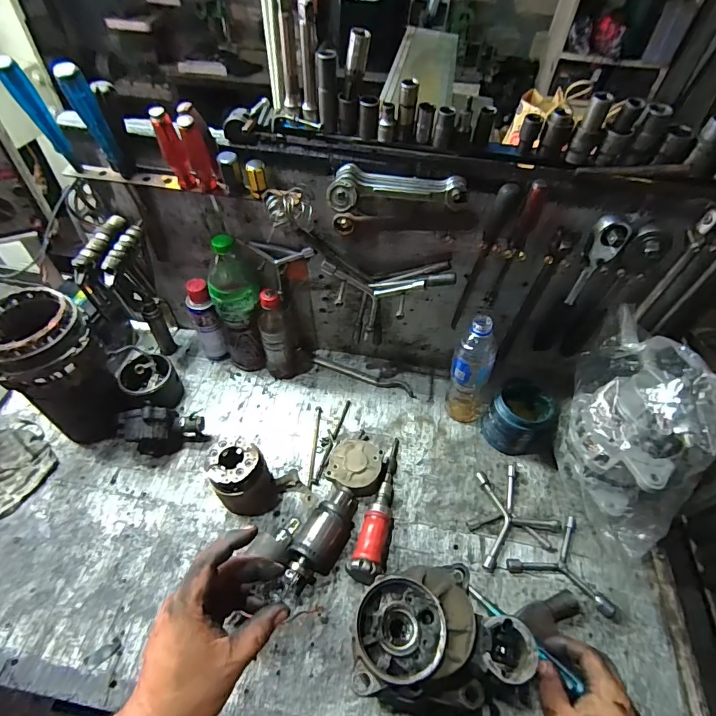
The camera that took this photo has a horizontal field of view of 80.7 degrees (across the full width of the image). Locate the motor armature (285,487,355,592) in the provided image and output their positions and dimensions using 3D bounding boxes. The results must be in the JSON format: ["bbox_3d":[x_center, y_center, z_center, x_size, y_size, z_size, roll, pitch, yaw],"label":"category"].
[{"bbox_3d":[-0.050,0.253,0.595,0.051,0.050,0.146,24,55,17],"label":"motor armature"}]

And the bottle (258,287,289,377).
[{"bbox_3d":[-0.144,-0.039,0.733,0.053,0.192,0.058,-12,53,-11],"label":"bottle"}]

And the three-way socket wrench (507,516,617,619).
[{"bbox_3d":[0.294,0.304,0.582,0.127,0.015,0.119,-24,56,-19],"label":"three-way socket wrench"}]

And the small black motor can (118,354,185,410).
[{"bbox_3d":[-0.355,0.045,0.736,0.091,0.074,0.084,1,51,-1],"label":"small black motor can"}]

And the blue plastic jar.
[{"bbox_3d":[0.263,0.096,0.697,0.087,0.099,0.086,1,51,-1],"label":"blue plastic jar"}]

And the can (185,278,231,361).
[{"bbox_3d":[-0.270,-0.057,0.756,0.044,0.176,0.045,-25,56,-20],"label":"can"}]

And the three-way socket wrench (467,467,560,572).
[{"bbox_3d":[0.225,0.232,0.633,0.128,0.023,0.128,-12,53,-11],"label":"three-way socket wrench"}]

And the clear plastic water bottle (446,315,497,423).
[{"bbox_3d":[0.187,0.022,0.684,0.073,0.214,0.060,24,55,17],"label":"clear plastic water bottle"}]

